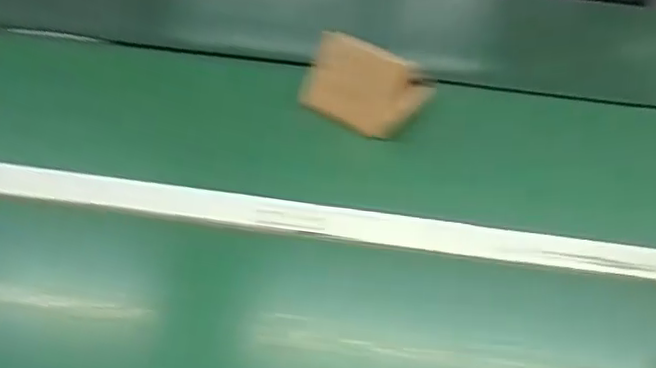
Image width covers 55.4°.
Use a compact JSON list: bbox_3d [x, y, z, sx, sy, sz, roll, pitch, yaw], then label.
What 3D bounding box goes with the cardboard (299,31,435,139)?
[{"bbox_3d":[0.042,-0.111,0.691,0.107,0.088,0.072,28,24,15],"label":"cardboard"}]

